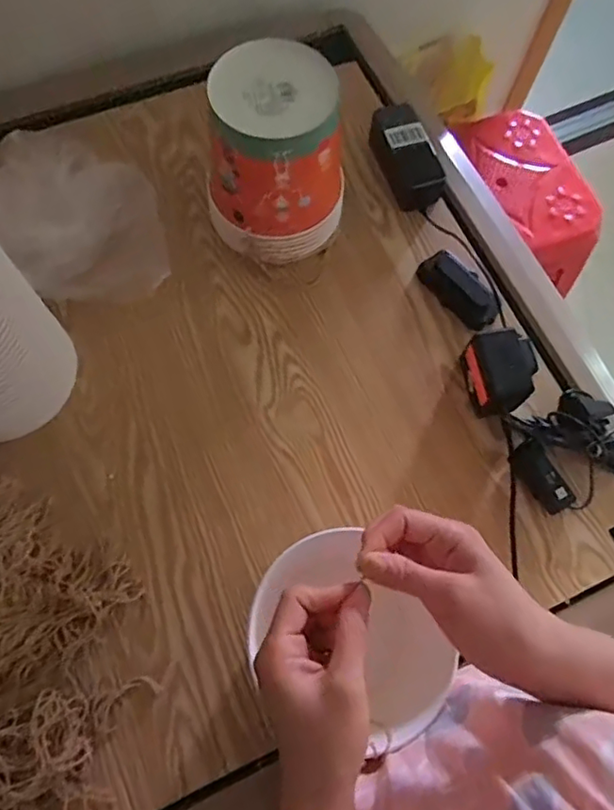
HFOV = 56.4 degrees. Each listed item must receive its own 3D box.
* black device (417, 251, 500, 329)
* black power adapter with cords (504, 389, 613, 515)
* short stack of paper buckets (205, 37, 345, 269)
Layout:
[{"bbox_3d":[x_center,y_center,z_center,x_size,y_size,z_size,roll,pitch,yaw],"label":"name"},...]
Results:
[{"bbox_3d":[0.185,-0.141,0.696,0.044,0.030,0.112,-32,74,-13],"label":"black device"},{"bbox_3d":[0.308,0.039,0.618,0.173,0.044,0.125,-24,72,-11],"label":"black power adapter with cords"},{"bbox_3d":[-0.034,-0.268,0.641,0.147,0.181,0.140,24,70,6],"label":"short stack of paper buckets"}]

